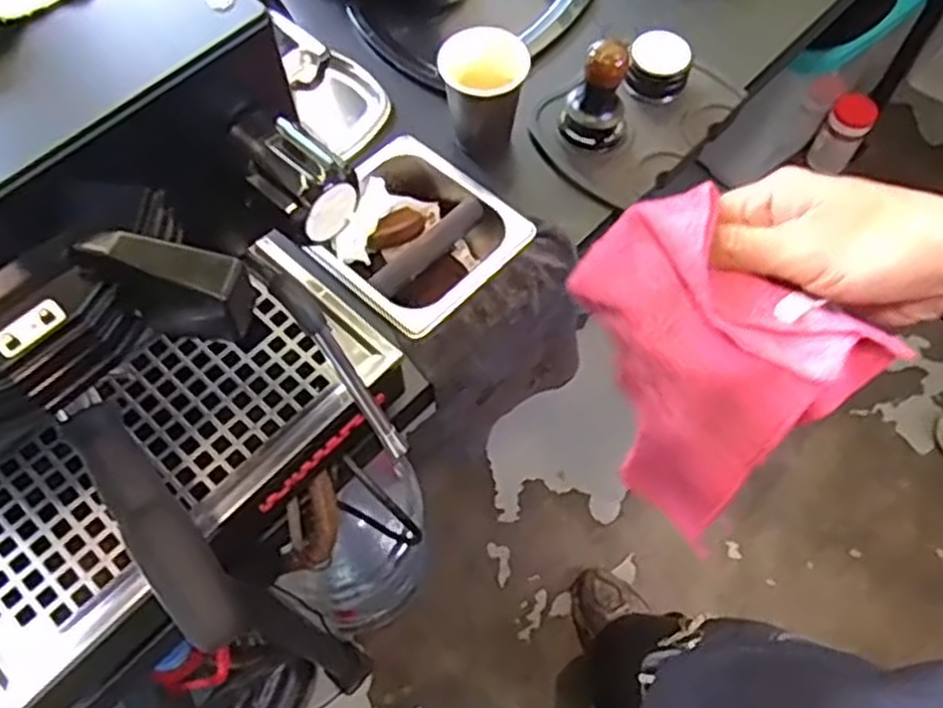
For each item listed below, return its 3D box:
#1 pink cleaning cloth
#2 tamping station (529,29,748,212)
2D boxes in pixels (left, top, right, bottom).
[{"bbox_3d":[0.120,0.009,0.442,0.066,0.179,0.140,-35,68,-17],"label":"pink cleaning cloth"},{"bbox_3d":[0.163,-0.257,0.731,0.200,0.092,0.131,-39,70,-18],"label":"tamping station"}]

